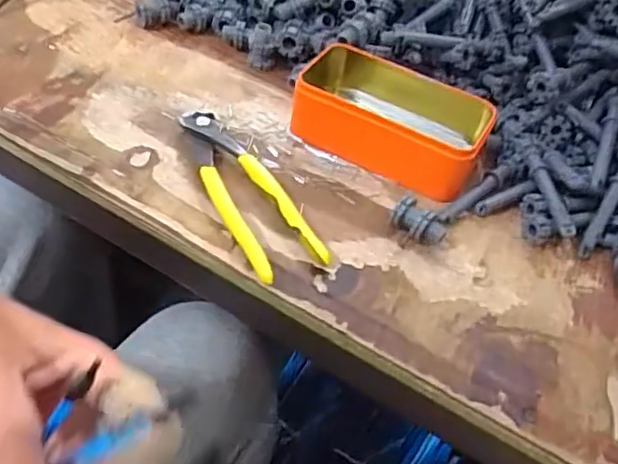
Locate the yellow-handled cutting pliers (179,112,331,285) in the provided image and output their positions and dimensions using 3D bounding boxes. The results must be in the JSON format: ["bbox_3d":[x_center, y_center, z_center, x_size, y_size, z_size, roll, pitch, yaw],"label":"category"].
[{"bbox_3d":[-0.046,-0.031,0.446,0.050,0.015,0.162,-18,54,-25],"label":"yellow-handled cutting pliers"}]

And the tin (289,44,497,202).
[{"bbox_3d":[0.060,-0.091,0.490,0.155,0.042,0.091,25,49,13],"label":"tin"}]

